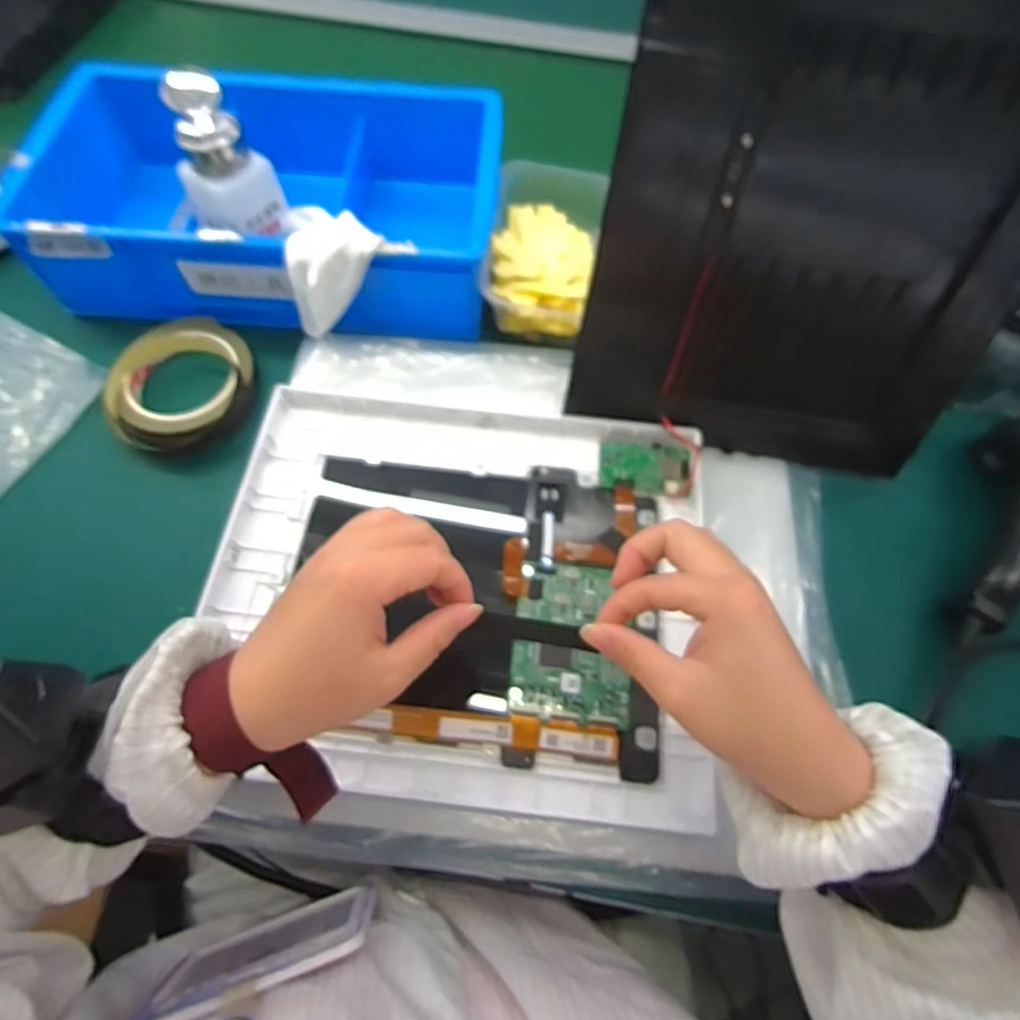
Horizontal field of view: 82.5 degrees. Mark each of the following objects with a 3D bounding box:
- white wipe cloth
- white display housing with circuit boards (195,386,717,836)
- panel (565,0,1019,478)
[{"bbox_3d":[-0.125,-0.173,0.431,0.063,0.076,0.059,-2,63,-3],"label":"white wipe cloth"},{"bbox_3d":[-0.030,0.042,0.366,0.297,0.023,0.252,6,63,1],"label":"white display housing with circuit boards"},{"bbox_3d":[0.173,-0.151,0.318,0.240,0.281,0.010,9,42,1],"label":"panel"}]

